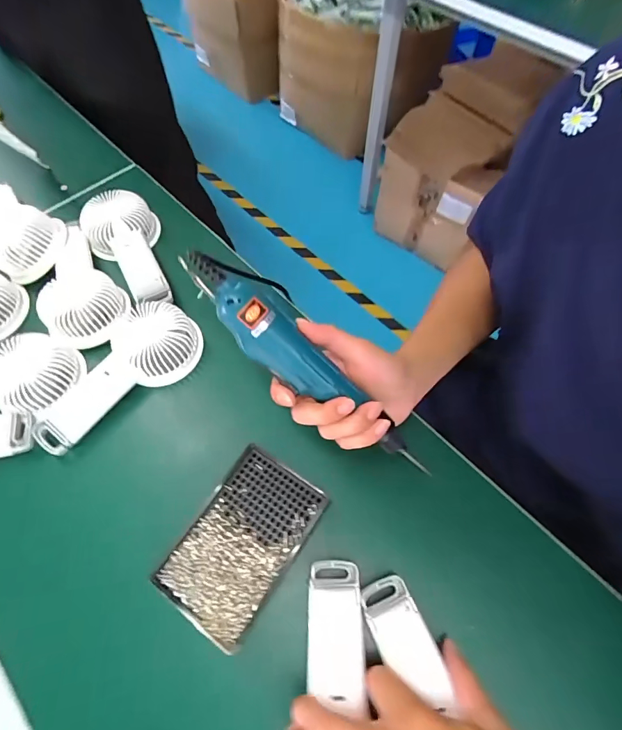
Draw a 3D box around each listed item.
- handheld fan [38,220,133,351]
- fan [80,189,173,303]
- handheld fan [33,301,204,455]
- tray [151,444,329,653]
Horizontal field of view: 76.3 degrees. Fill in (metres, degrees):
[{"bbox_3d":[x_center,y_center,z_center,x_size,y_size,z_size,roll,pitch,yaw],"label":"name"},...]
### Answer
[{"bbox_3d":[-0.269,-0.104,0.456,0.082,0.044,0.174,-22,65,-11],"label":"handheld fan"},{"bbox_3d":[-0.215,-0.144,0.477,0.083,0.036,0.174,-30,67,-14],"label":"fan"},{"bbox_3d":[-0.199,0.008,0.406,0.081,0.042,0.182,40,70,18],"label":"handheld fan"},{"bbox_3d":[-0.058,0.146,0.337,0.087,0.012,0.136,31,67,15],"label":"tray"}]

